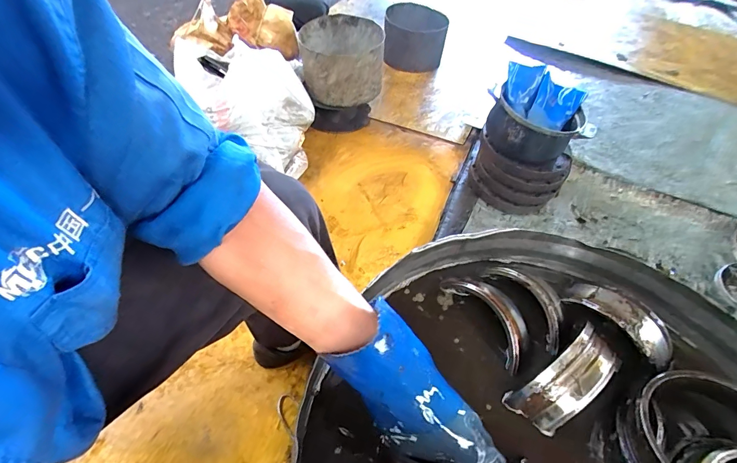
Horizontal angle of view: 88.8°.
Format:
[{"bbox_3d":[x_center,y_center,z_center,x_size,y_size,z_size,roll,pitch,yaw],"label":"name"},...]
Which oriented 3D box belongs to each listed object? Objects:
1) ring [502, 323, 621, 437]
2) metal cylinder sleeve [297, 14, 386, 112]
[{"bbox_3d":[0.236,0.175,0.447,0.146,0.054,0.059,-35,57,-9],"label":"ring"},{"bbox_3d":[-0.090,-0.556,1.261,0.268,0.189,0.288,-1,50,-6],"label":"metal cylinder sleeve"}]

